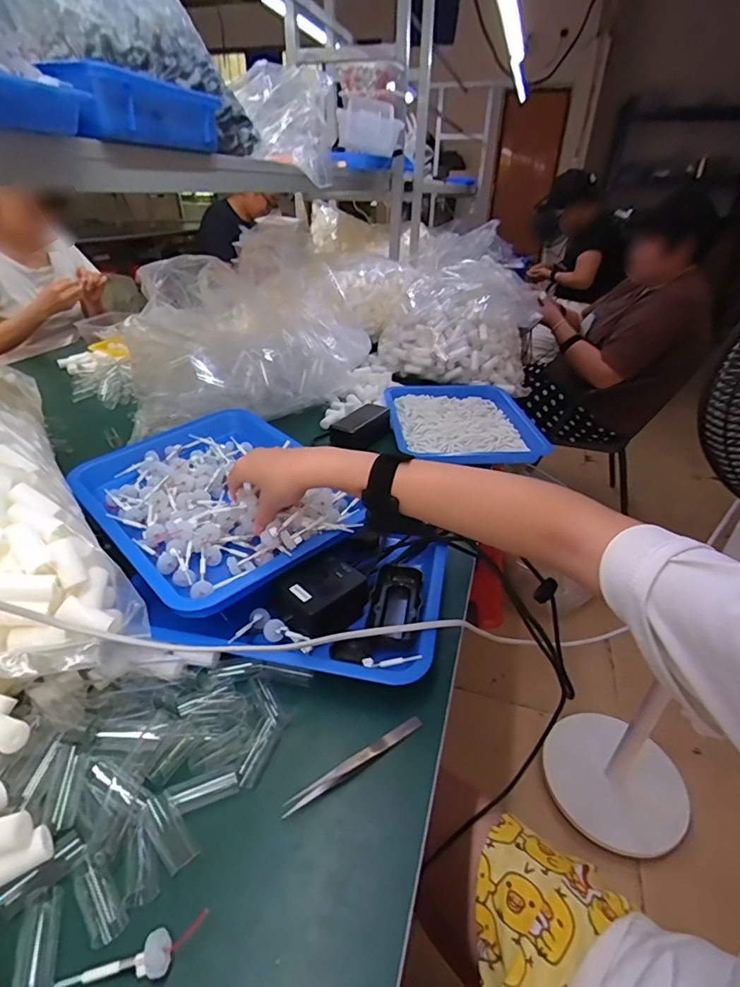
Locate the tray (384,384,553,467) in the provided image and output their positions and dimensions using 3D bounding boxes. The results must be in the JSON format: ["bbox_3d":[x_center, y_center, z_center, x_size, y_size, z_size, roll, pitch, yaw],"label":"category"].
[{"bbox_3d":[0.173,-0.154,0.949,0.267,0.034,0.345,1,32,-2],"label":"tray"}]

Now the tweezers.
[{"bbox_3d":[-0.011,0.217,0.389,0.128,0.004,0.011,-19,41,-29],"label":"tweezers"}]

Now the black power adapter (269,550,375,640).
[{"bbox_3d":[-0.054,0.105,0.506,0.085,0.043,0.064,-25,43,-35],"label":"black power adapter"}]

